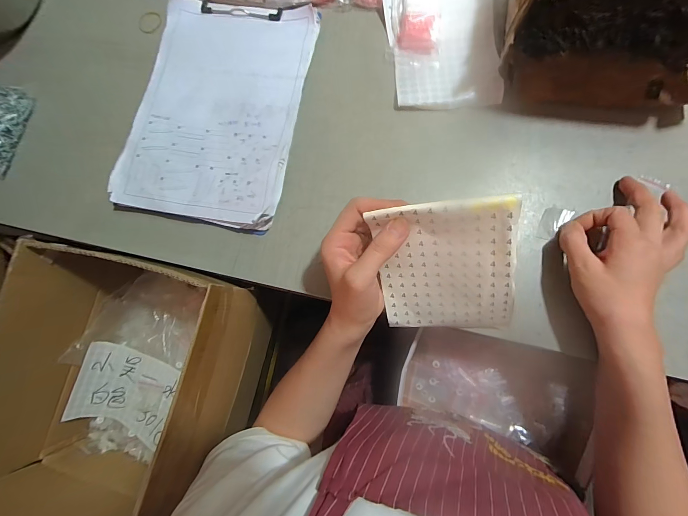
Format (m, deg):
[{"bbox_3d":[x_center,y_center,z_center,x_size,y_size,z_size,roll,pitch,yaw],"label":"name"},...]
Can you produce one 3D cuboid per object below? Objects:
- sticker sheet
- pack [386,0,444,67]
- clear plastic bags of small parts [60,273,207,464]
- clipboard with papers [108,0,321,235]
[{"bbox_3d":[0.095,0.015,0.298,0.119,0.009,0.149,-3,125,20],"label":"sticker sheet"},{"bbox_3d":[0.091,-0.301,0.393,0.064,0.021,0.109,6,82,8],"label":"pack"},{"bbox_3d":[-0.327,0.169,0.493,0.136,0.084,0.288,12,83,8],"label":"clear plastic bags of small parts"},{"bbox_3d":[-0.165,-0.195,0.407,0.215,0.017,0.296,9,82,7],"label":"clipboard with papers"}]

